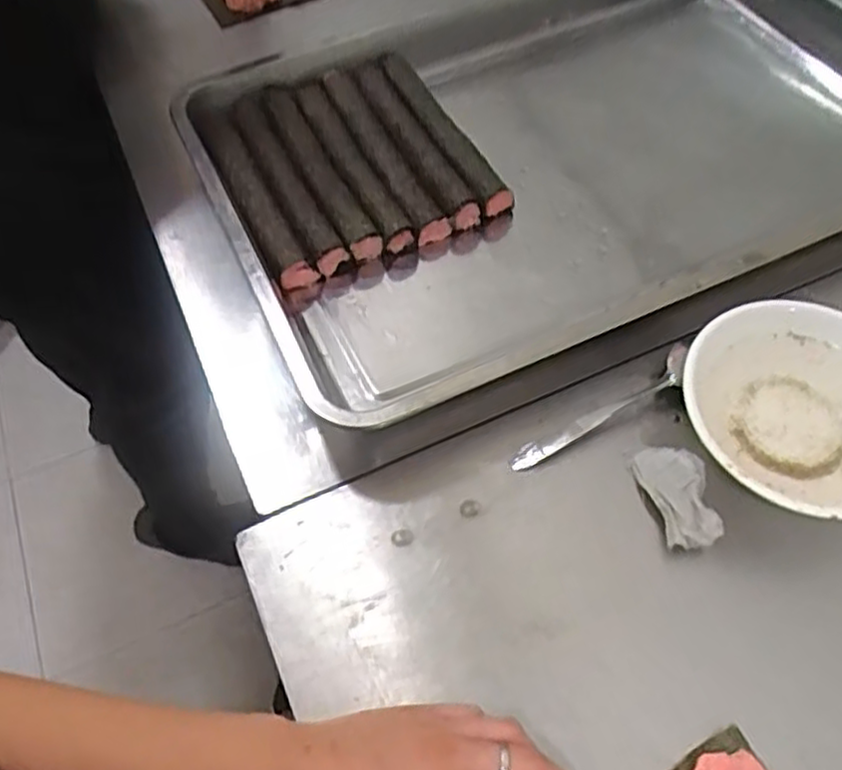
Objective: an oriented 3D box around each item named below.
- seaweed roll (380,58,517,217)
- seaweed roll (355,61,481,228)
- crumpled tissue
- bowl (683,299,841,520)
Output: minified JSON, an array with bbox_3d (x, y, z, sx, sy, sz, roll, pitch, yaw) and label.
[{"bbox_3d":[0.018,-0.215,0.622,0.029,0.032,0.192,-24,59,-13],"label":"seaweed roll"},{"bbox_3d":[-0.007,-0.202,0.614,0.025,0.028,0.193,-23,59,-13],"label":"seaweed roll"},{"bbox_3d":[0.157,0.066,0.443,0.041,0.016,0.067,-8,57,-3],"label":"crumpled tissue"},{"bbox_3d":[0.231,0.023,0.452,0.143,0.056,0.137,30,62,20],"label":"bowl"}]

